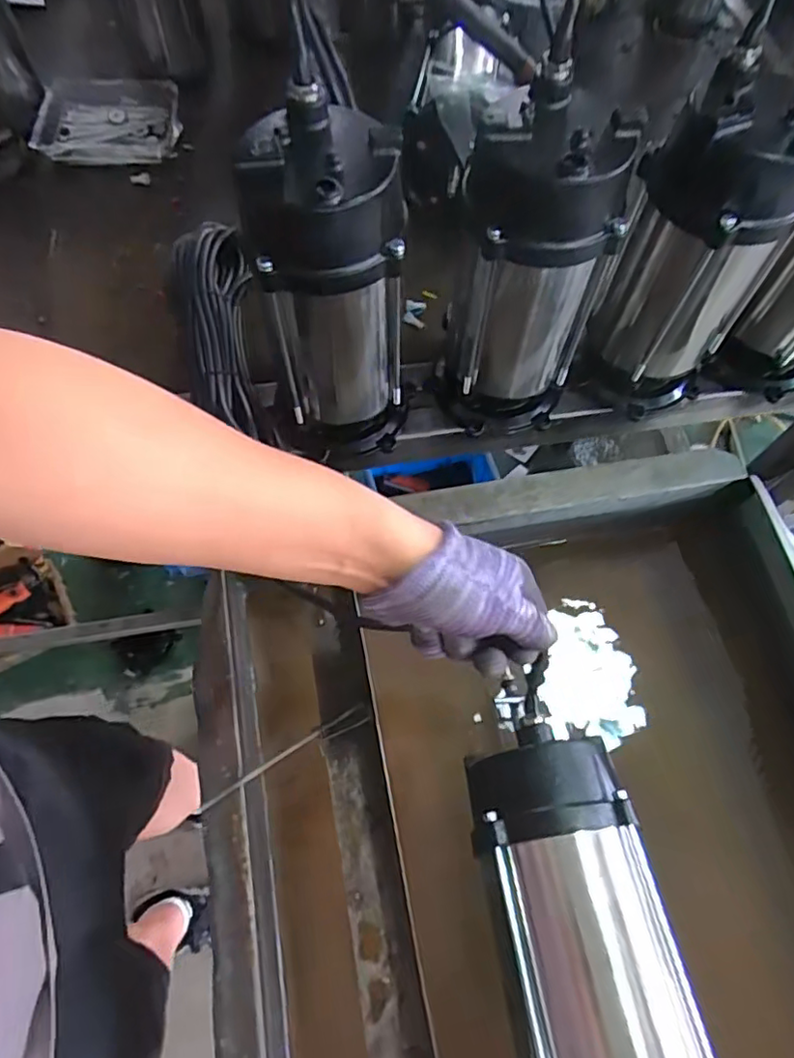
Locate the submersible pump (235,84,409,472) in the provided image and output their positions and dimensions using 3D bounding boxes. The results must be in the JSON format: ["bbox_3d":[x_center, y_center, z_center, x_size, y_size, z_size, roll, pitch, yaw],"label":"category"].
[{"bbox_3d":[-0.054,-0.190,0.523,0.118,0.272,0.111,2,66,-1],"label":"submersible pump"}]

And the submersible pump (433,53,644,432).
[{"bbox_3d":[0.107,-0.212,0.544,0.132,0.284,0.114,38,70,14],"label":"submersible pump"}]

